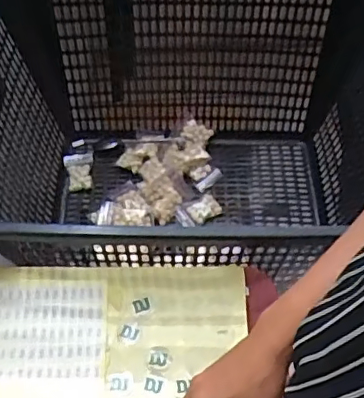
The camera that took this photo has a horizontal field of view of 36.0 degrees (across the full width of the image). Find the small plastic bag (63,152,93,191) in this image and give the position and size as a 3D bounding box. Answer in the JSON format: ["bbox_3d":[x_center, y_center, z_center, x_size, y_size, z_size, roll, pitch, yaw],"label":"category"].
[{"bbox_3d":[-0.177,-0.050,0.965,0.049,0.017,0.079,-7,53,-7],"label":"small plastic bag"}]

